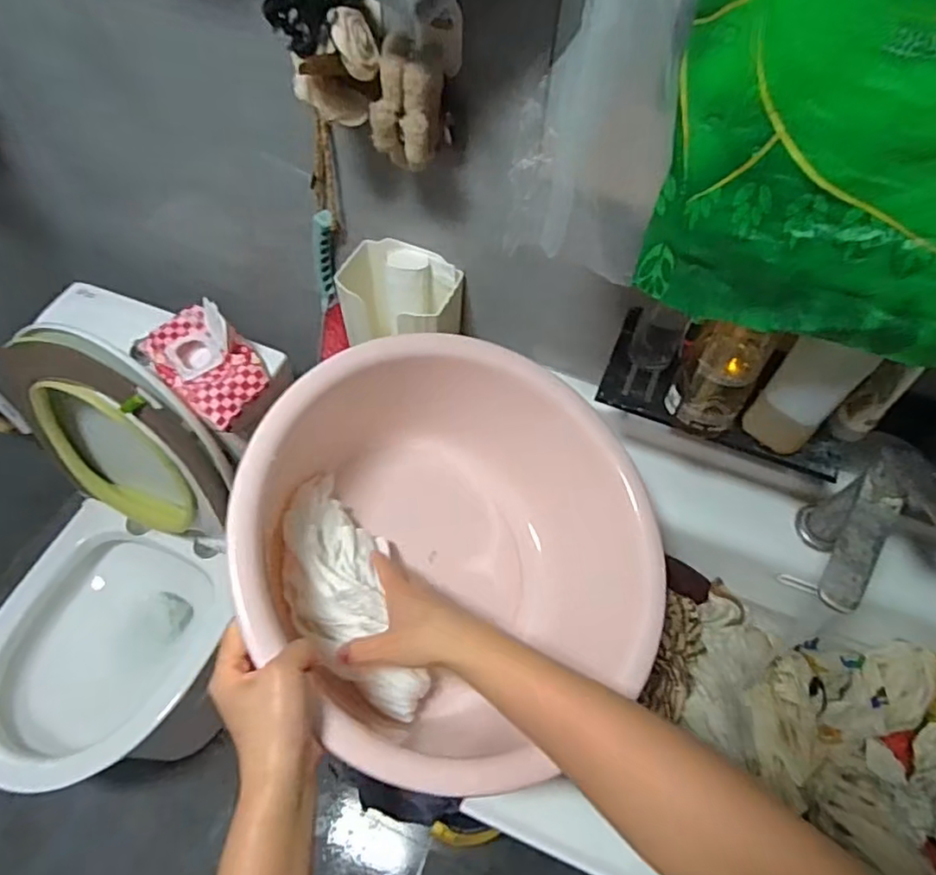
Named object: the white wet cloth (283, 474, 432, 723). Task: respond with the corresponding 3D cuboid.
[{"bbox_3d":[-0.115,0.149,0.547,0.084,0.056,0.220,-24,78,-17],"label":"white wet cloth"}]

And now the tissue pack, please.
[{"bbox_3d":[-0.358,-0.106,0.825,0.203,0.061,0.120,40,64,21],"label":"tissue pack"}]

